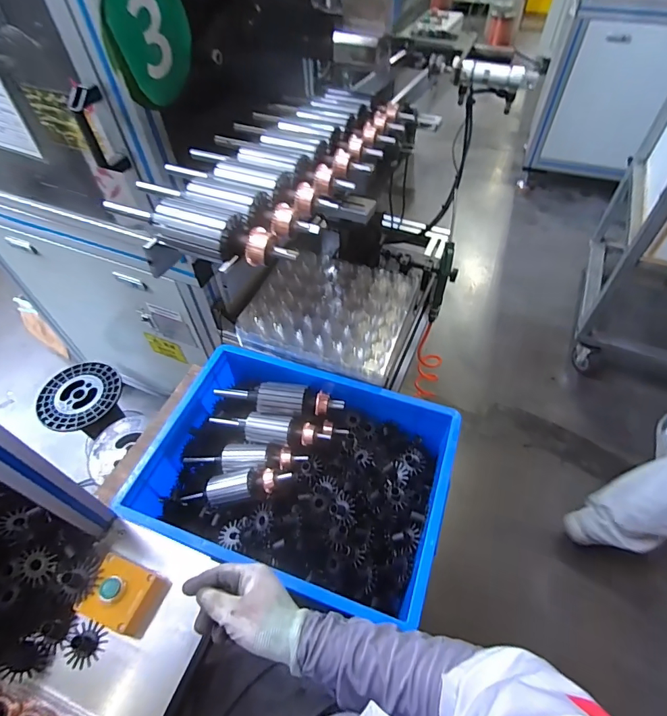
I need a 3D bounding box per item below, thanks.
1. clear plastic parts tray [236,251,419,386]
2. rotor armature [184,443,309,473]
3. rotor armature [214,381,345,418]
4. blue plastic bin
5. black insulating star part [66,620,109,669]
[{"bbox_3d":[-0.006,-0.100,0.858,0.306,0.047,0.266,15,55,13],"label":"clear plastic parts tray"},{"bbox_3d":[-0.161,0.184,0.767,0.220,0.053,0.046,2,53,3],"label":"rotor armature"},{"bbox_3d":[-0.090,0.070,0.754,0.209,0.048,0.057,7,53,7],"label":"rotor armature"},{"bbox_3d":[-0.059,0.190,0.733,0.478,0.129,0.364,15,55,13],"label":"blue plastic bin"},{"bbox_3d":[-0.312,0.358,0.531,0.048,0.012,0.045,4,53,5],"label":"black insulating star part"}]

